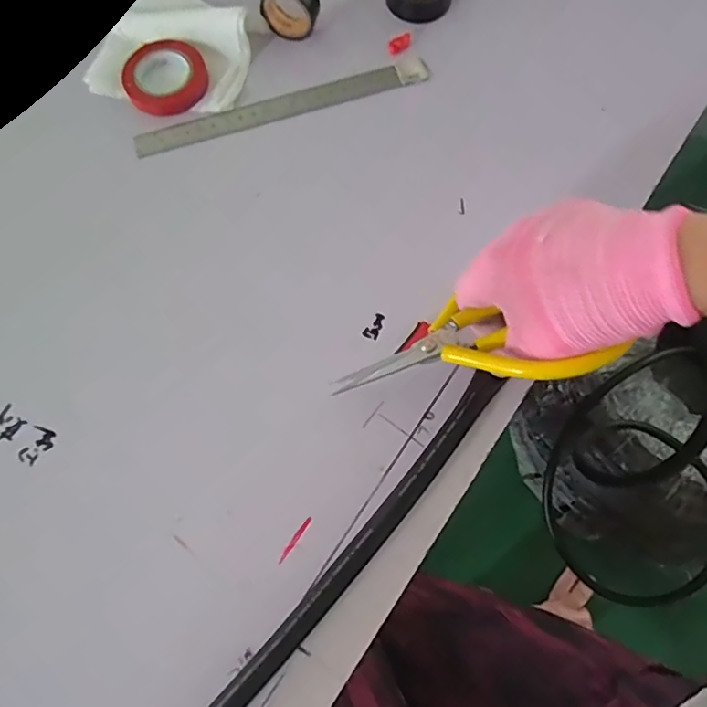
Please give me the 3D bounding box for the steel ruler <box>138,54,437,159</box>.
[{"bbox_3d":[-0.051,-0.182,0.400,0.217,0.008,0.018,-16,73,-4],"label":"steel ruler"}]

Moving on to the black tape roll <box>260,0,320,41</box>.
[{"bbox_3d":[-0.046,-0.254,0.403,0.042,0.044,0.019,16,74,6],"label":"black tape roll"}]

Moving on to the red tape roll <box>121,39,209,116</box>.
[{"bbox_3d":[-0.139,-0.205,0.400,0.060,0.012,0.053,-21,73,-5],"label":"red tape roll"}]

